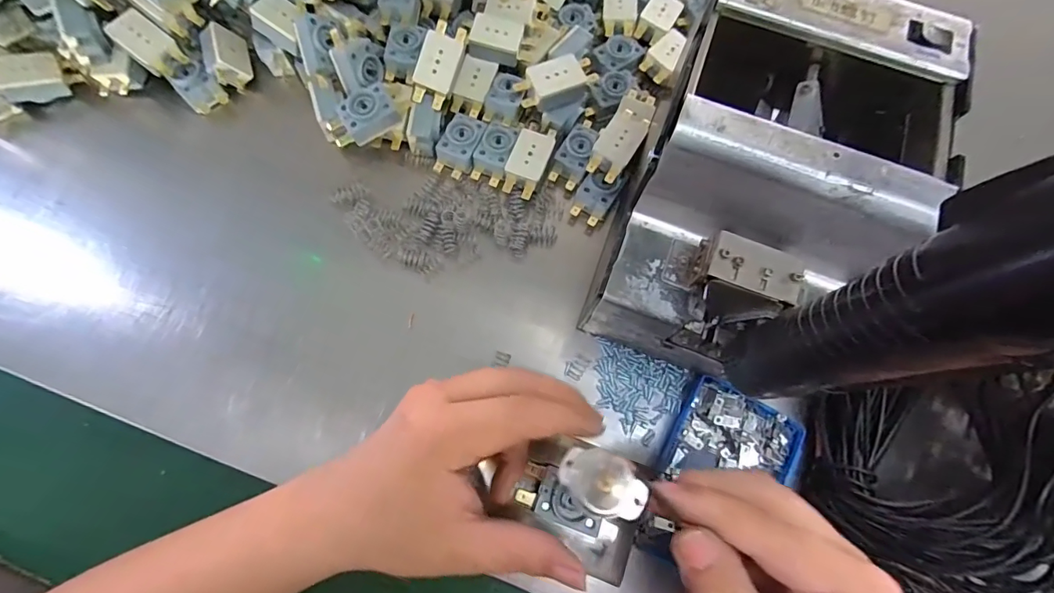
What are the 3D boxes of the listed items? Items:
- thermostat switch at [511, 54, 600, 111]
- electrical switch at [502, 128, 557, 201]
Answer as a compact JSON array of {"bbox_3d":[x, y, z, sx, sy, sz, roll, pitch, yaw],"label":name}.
[{"bbox_3d":[0.022,-0.152,0.341,0.058,0.028,0.027,-24,75,-9],"label":"thermostat switch"},{"bbox_3d":[0.001,-0.098,0.340,0.026,0.013,0.052,21,74,4],"label":"electrical switch"}]

